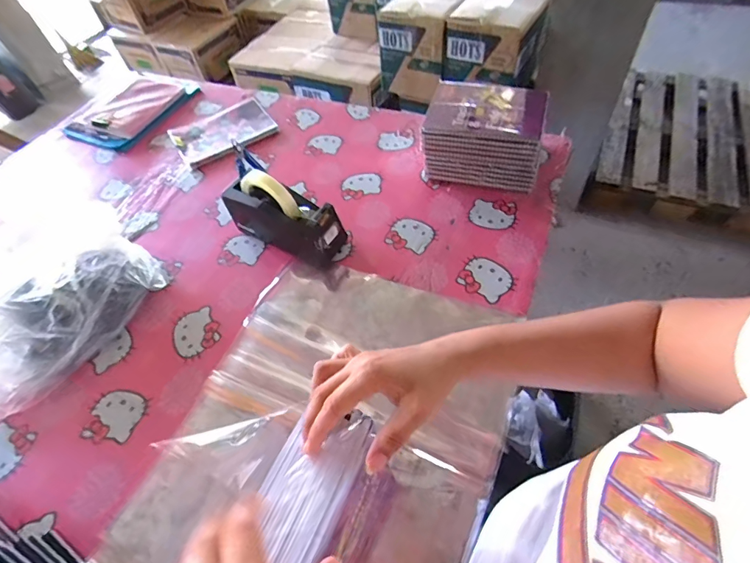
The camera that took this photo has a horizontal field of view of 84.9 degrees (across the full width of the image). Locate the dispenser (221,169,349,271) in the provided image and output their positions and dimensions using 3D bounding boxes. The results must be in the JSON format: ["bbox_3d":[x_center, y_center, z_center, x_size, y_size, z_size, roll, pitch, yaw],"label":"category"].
[{"bbox_3d":[-0.155,-0.116,0.692,0.201,0.134,0.075,24,61,21],"label":"dispenser"}]

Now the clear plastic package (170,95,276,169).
[{"bbox_3d":[-0.355,-0.354,0.955,0.216,0.018,0.179,-29,57,-14],"label":"clear plastic package"}]

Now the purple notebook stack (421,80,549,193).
[{"bbox_3d":[0.201,-0.269,0.758,0.203,0.125,0.149,15,58,15],"label":"purple notebook stack"}]

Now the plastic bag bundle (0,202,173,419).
[{"bbox_3d":[-0.537,0.040,0.642,0.238,0.101,0.358,37,66,27],"label":"plastic bag bundle"}]

